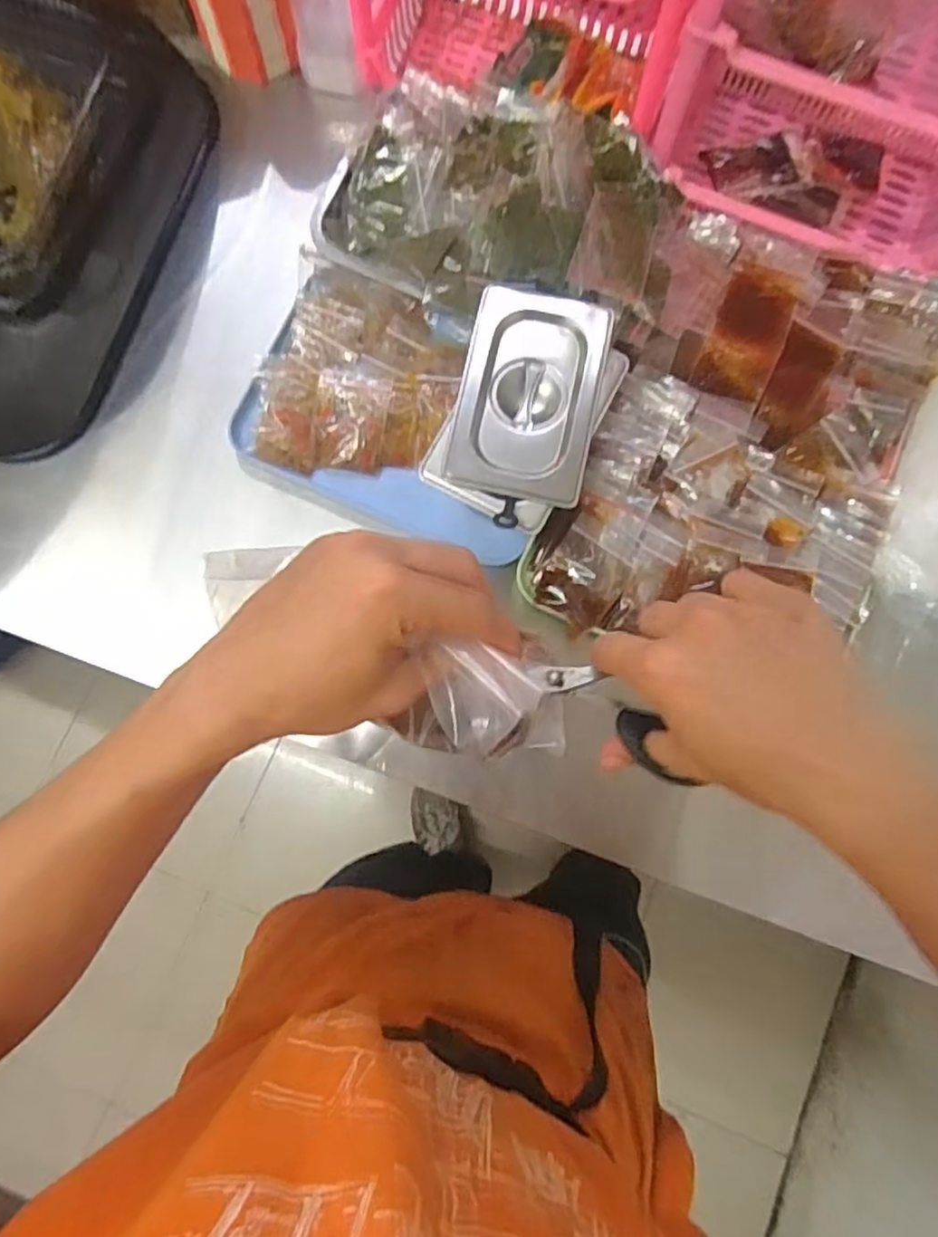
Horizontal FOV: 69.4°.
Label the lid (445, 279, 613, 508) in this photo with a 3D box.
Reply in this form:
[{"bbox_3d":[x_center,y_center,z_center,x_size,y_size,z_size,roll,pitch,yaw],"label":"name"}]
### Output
[{"bbox_3d":[0.050,-0.183,0.556,0.112,0.018,0.173,12,80,1],"label":"lid"}]

